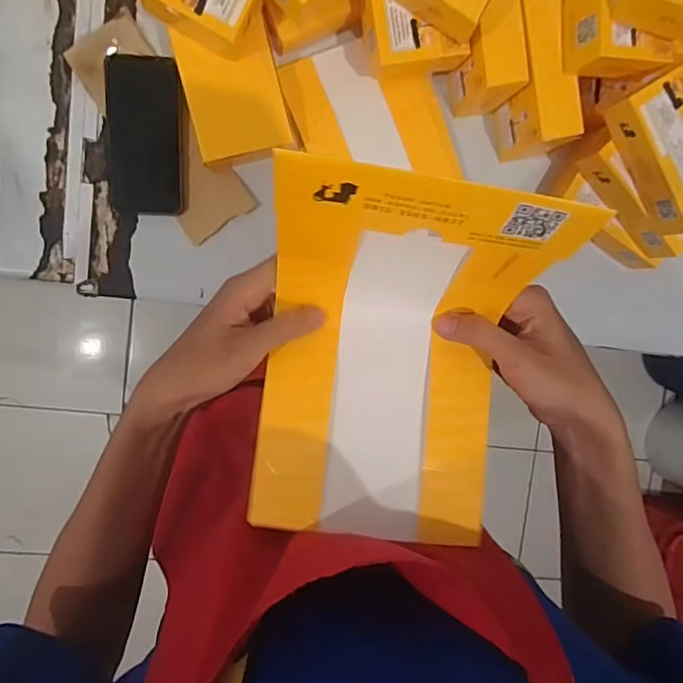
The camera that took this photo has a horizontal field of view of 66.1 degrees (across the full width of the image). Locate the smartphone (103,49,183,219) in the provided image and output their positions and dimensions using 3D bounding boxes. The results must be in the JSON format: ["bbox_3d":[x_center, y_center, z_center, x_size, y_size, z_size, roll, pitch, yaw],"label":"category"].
[{"bbox_3d":[-0.225,-0.236,0.606,0.087,0.013,0.171,3,103,3],"label":"smartphone"}]

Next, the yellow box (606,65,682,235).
[{"bbox_3d":[0.374,-0.207,0.570,0.111,0.046,0.159,-31,98,-5],"label":"yellow box"}]

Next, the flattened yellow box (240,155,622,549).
[{"bbox_3d":[0.032,0.024,0.301,0.148,0.123,0.204,6,94,-9],"label":"flattened yellow box"}]

